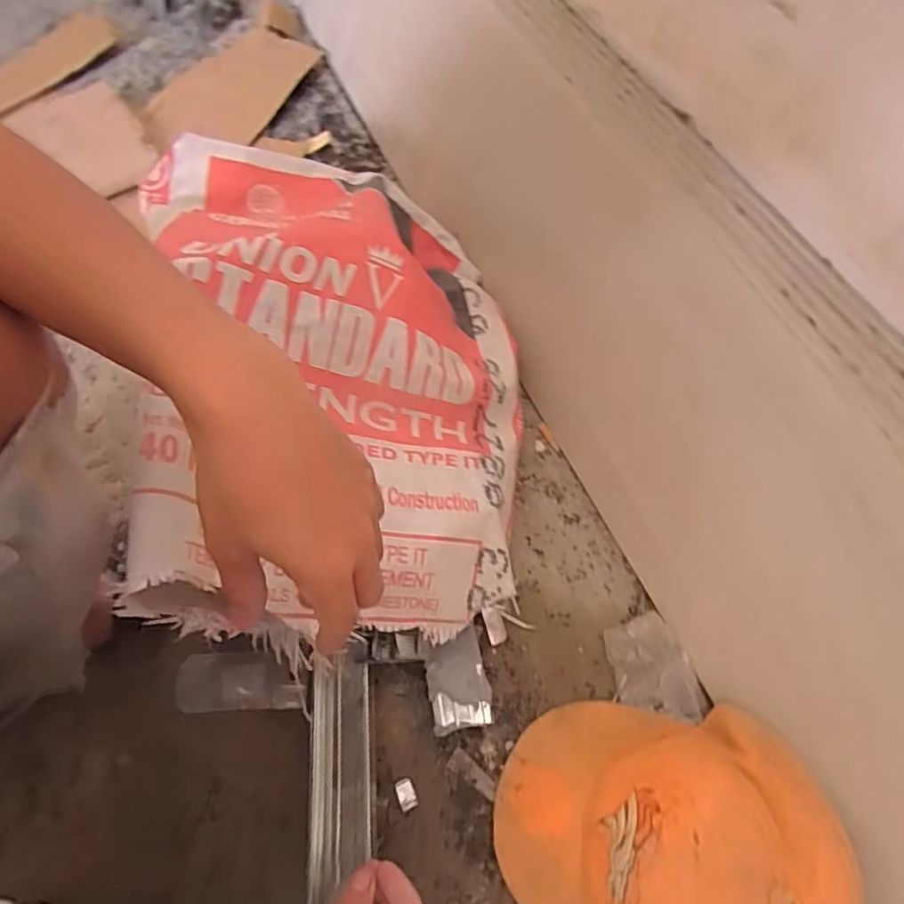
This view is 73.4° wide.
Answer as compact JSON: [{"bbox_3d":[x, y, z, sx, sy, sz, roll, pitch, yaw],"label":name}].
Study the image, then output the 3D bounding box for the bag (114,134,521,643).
[{"bbox_3d":[-0.098,-0.086,0.561,0.340,0.124,0.486,8,67,-33],"label":"bag"}]

